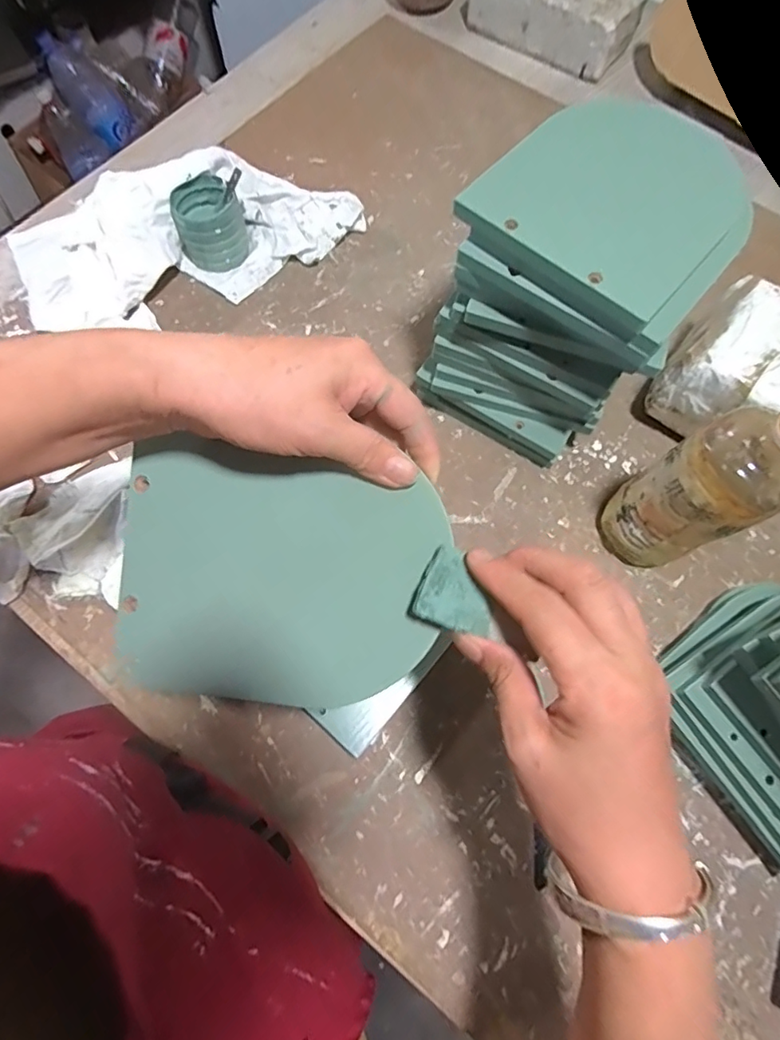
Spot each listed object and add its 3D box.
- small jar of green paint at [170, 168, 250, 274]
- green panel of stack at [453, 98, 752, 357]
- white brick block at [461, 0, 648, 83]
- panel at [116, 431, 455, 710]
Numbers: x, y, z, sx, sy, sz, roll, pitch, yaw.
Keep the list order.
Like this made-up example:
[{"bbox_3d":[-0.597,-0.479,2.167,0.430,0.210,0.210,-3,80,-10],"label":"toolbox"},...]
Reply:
[{"bbox_3d":[-0.182,-0.307,0.534,0.069,0.071,0.064,0,70,-1],"label":"small jar of green paint"},{"bbox_3d":[0.155,-0.210,0.349,0.154,0.024,0.162,40,75,12],"label":"green panel of stack"},{"bbox_3d":[0.210,-0.657,0.674,0.209,0.070,0.096,35,73,11],"label":"white brick block"},{"bbox_3d":[-0.060,0.030,0.267,0.163,0.005,0.125,7,92,7],"label":"panel"}]

